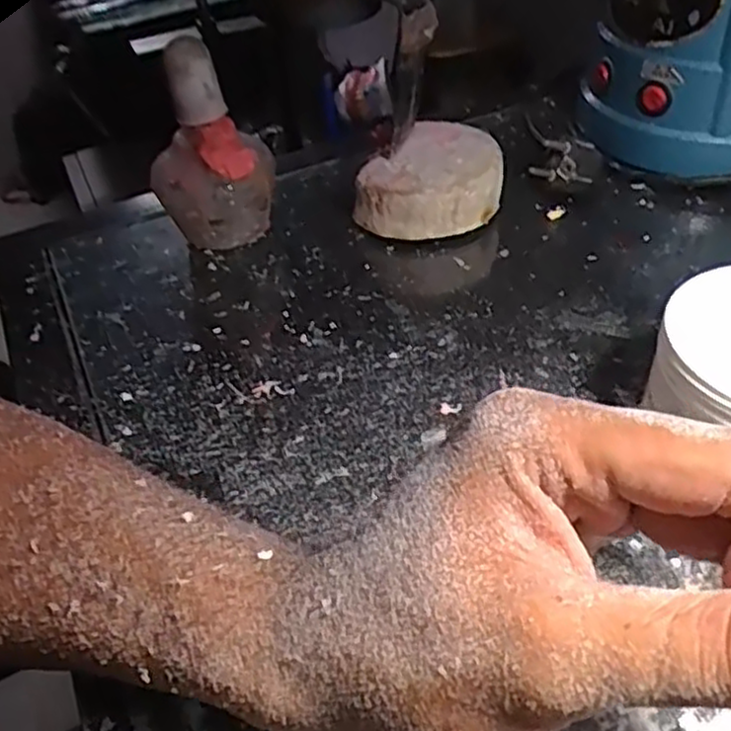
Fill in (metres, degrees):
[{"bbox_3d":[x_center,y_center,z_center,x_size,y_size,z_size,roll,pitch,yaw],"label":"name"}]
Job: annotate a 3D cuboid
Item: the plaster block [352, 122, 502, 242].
[{"bbox_3d":[0.047,-0.113,0.461,0.070,0.043,0.088,28,53,31],"label":"plaster block"}]

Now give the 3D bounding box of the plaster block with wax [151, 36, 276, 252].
[{"bbox_3d":[-0.094,-0.126,0.434,0.068,0.112,0.062,-17,44,-12],"label":"plaster block with wax"}]

